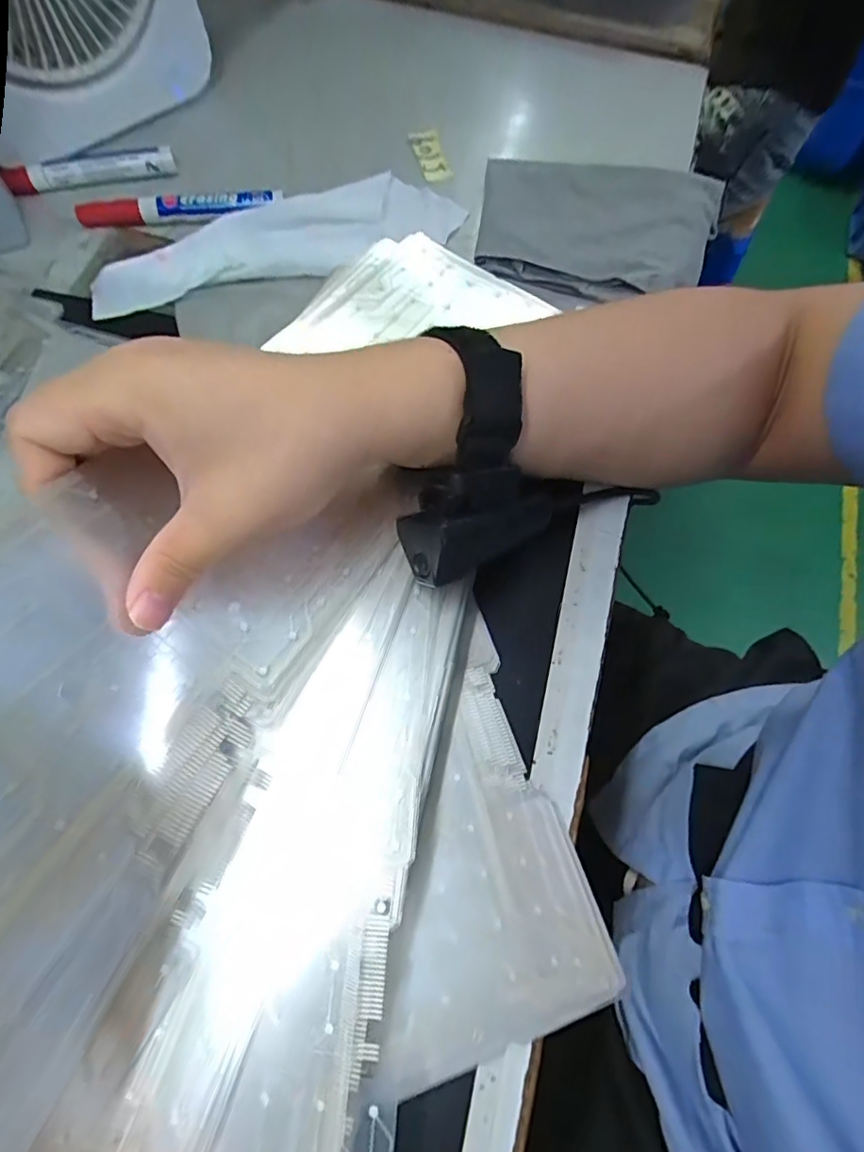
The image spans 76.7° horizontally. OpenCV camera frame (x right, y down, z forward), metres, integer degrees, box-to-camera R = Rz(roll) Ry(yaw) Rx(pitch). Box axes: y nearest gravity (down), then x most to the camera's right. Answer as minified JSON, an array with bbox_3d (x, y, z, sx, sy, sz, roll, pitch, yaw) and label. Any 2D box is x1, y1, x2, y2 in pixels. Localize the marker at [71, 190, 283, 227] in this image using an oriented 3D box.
[{"bbox_3d":[-0.173,-0.254,0.373,0.138,0.012,0.017,-5,68,-3],"label":"marker"}]

